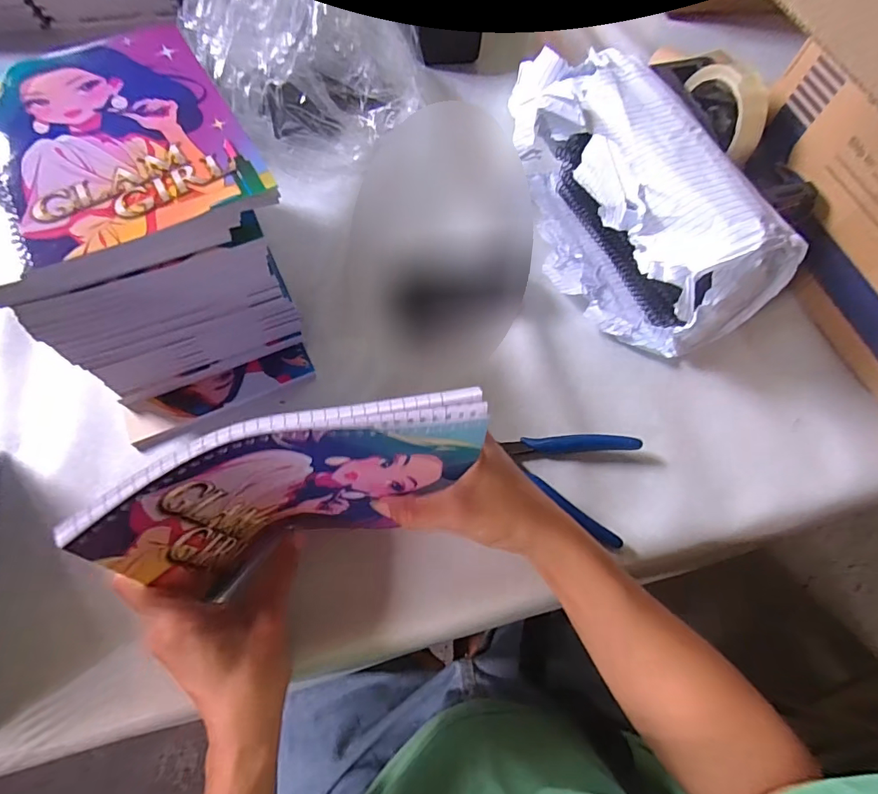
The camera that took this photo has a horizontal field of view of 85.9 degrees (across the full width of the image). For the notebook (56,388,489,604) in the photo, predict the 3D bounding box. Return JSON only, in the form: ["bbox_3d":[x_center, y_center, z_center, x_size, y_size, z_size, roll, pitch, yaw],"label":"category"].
[{"bbox_3d":[-0.071,0.054,0.276,0.185,0.137,0.045,-20,68,-12],"label":"notebook"}]

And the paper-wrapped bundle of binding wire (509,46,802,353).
[{"bbox_3d":[0.169,-0.191,0.426,0.149,0.115,0.295,-17,68,-10],"label":"paper-wrapped bundle of binding wire"}]

